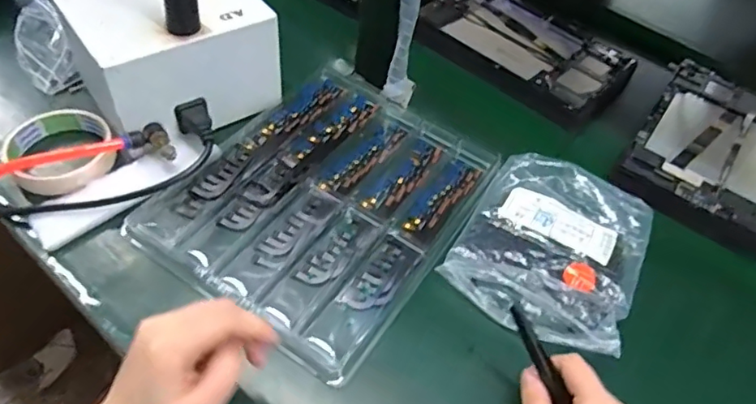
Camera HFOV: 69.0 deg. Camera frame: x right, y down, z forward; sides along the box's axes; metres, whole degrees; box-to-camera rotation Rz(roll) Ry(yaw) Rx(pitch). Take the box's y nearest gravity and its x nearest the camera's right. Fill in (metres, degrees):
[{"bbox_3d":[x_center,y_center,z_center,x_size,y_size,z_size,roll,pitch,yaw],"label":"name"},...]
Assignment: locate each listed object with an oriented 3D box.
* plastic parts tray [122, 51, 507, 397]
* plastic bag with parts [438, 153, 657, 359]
[{"bbox_3d":[-0.038,-0.012,0.487,0.216,0.014,0.279,31,51,16],"label":"plastic parts tray"},{"bbox_3d":[0.149,0.031,0.462,0.142,0.030,0.171,28,51,14],"label":"plastic bag with parts"}]

